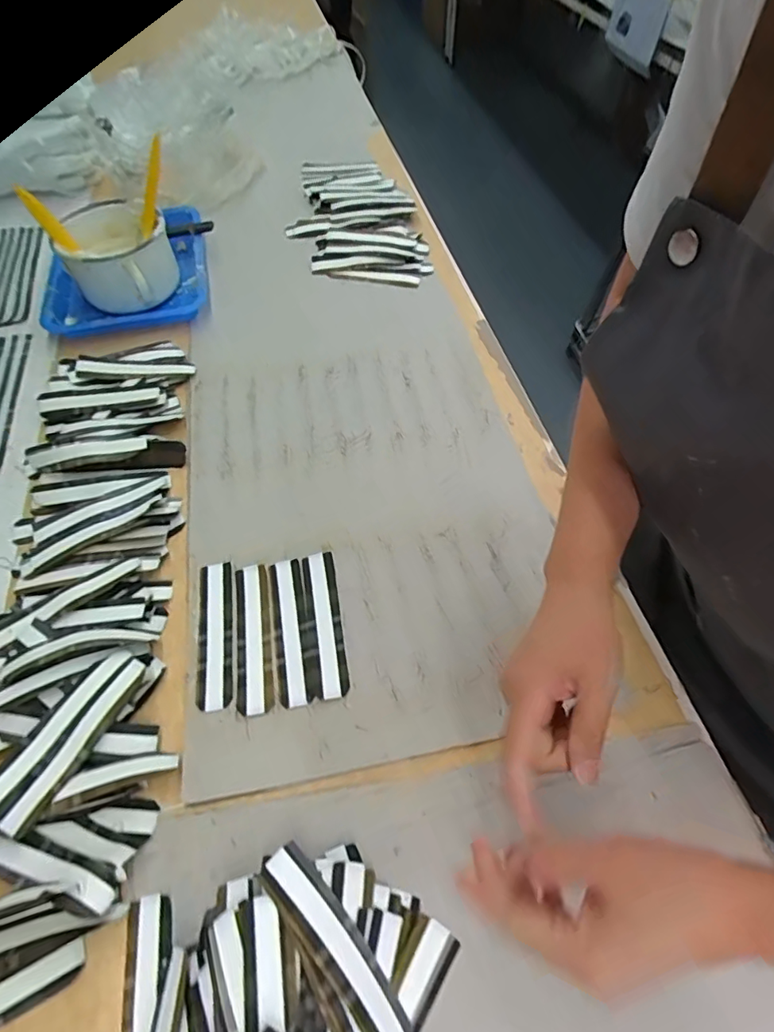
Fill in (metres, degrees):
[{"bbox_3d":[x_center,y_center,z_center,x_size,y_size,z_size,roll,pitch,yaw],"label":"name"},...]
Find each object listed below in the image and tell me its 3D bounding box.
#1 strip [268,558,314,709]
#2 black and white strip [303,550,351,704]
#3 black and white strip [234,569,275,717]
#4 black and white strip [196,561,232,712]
[{"bbox_3d":[-0.090,0.106,0.497,0.031,0.013,0.142,-11,57,-4],"label":"strip"},{"bbox_3d":[-0.057,0.097,0.492,0.030,0.011,0.140,-10,57,-4],"label":"black and white strip"},{"bbox_3d":[-0.124,0.111,0.489,0.032,0.005,0.140,-10,57,-4],"label":"black and white strip"},{"bbox_3d":[-0.162,0.109,0.492,0.032,0.007,0.139,-9,57,-3],"label":"black and white strip"}]

